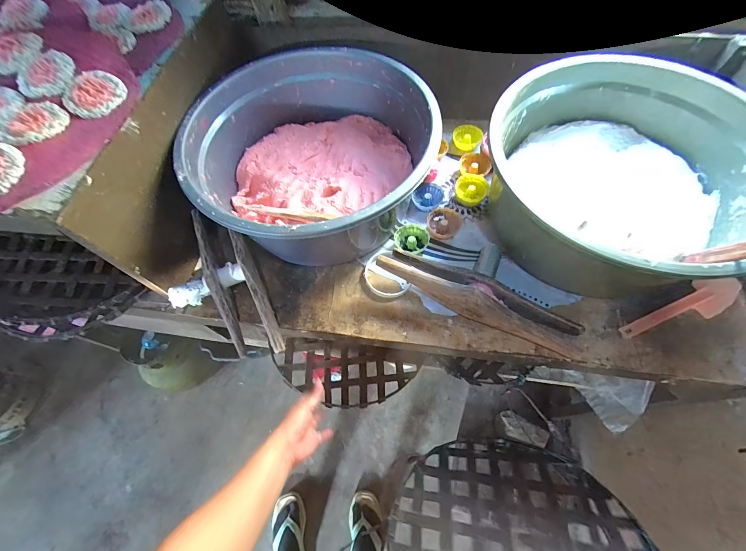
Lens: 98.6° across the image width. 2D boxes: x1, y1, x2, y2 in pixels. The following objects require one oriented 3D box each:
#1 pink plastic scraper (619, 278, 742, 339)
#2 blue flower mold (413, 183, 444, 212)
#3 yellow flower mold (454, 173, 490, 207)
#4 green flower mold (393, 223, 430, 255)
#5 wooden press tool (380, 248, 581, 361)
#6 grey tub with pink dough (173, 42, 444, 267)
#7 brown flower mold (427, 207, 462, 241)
[{"bbox_3d":[0.491,0.054,0.504,0.211,0.016,0.052,-24,64,-9],"label":"pink plastic scraper"},{"bbox_3d":[0.108,-0.154,0.634,0.057,0.018,0.059,-1,63,3],"label":"blue flower mold"},{"bbox_3d":[0.192,-0.167,0.626,0.060,0.034,0.049,20,66,13],"label":"yellow flower mold"},{"bbox_3d":[0.071,-0.066,0.593,0.063,0.024,0.056,9,64,8],"label":"green flower mold"},{"bbox_3d":[0.163,0.038,0.501,0.311,0.070,0.061,21,66,14],"label":"wooden press tool"},{"bbox_3d":[-0.095,-0.199,0.572,0.387,0.165,0.397,-1,63,3],"label":"grey tub with pink dough"},{"bbox_3d":[0.131,-0.095,0.601,0.059,0.026,0.069,28,68,17],"label":"brown flower mold"}]

